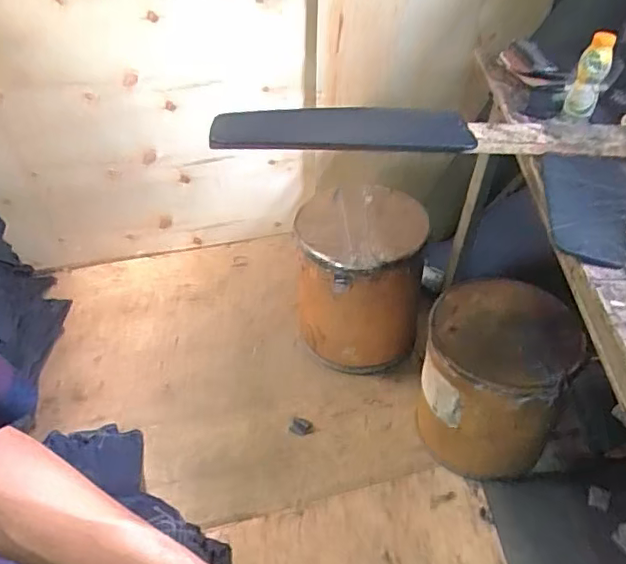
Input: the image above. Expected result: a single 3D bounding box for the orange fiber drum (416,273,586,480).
[{"bbox_3d":[0.466,0.263,1.477,0.353,0.448,0.317,15,43,17],"label":"orange fiber drum"}]

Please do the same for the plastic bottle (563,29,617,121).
[{"bbox_3d":[0.559,-0.414,1.136,0.059,0.161,0.049,16,44,18],"label":"plastic bottle"}]

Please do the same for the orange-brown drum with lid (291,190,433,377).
[{"bbox_3d":[0.134,0.018,1.735,0.358,0.520,0.355,1,41,1],"label":"orange-brown drum with lid"}]

